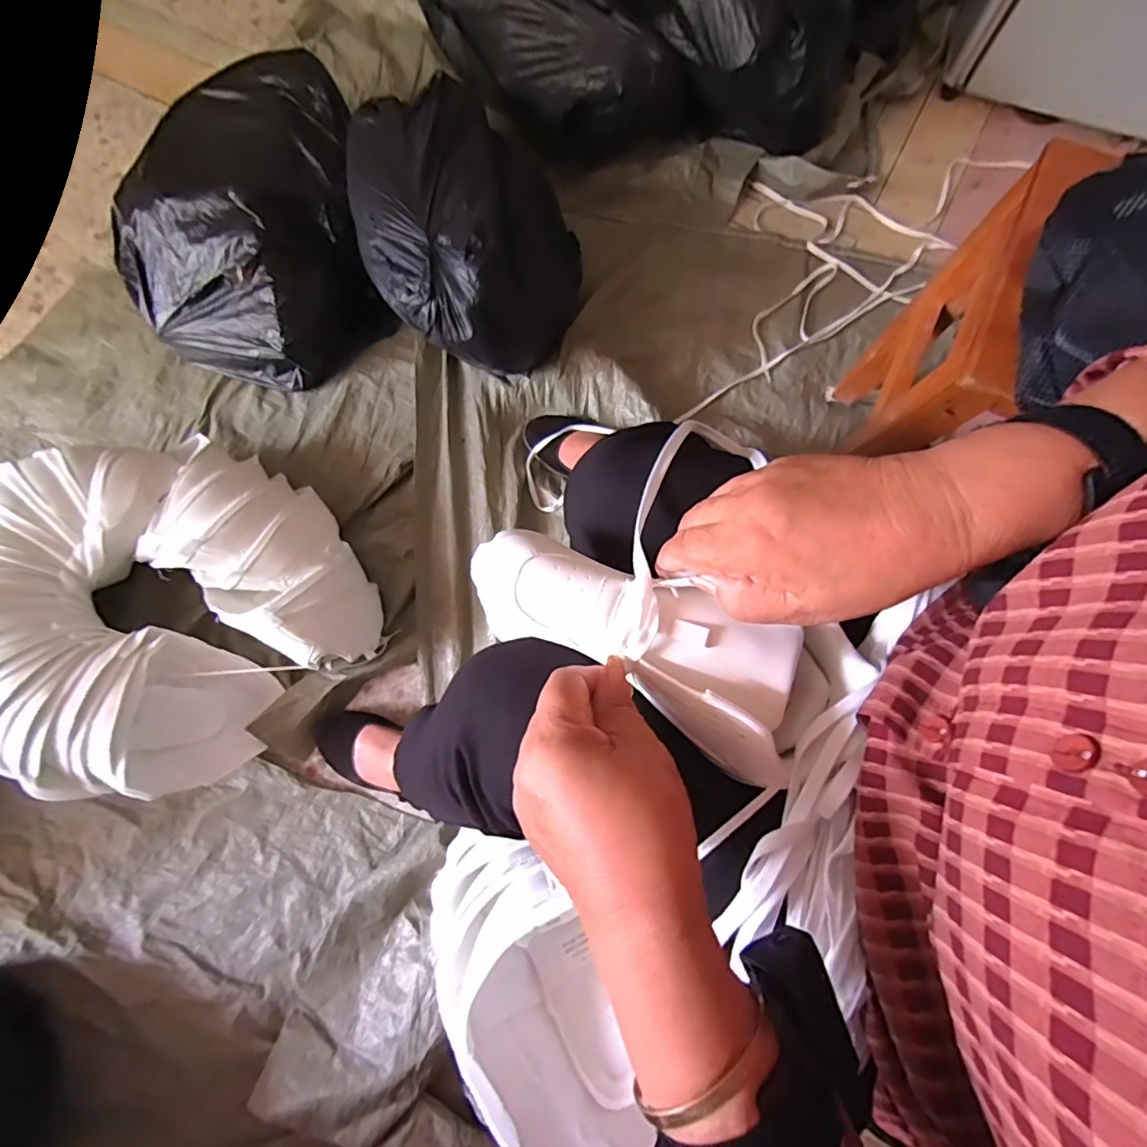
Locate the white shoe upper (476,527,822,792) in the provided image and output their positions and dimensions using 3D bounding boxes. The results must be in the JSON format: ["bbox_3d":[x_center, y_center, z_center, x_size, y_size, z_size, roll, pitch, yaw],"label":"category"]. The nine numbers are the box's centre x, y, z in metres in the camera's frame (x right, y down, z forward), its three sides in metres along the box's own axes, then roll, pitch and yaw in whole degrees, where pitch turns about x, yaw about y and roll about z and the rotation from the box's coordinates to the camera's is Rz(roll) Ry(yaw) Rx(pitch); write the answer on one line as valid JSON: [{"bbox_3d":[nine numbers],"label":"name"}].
[{"bbox_3d":[0.040,0.037,0.322,0.221,0.069,0.082,27,79,8],"label":"white shoe upper"}]

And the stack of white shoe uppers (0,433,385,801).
[{"bbox_3d":[-0.551,0.037,0.732,0.464,0.161,0.456,-41,81,-8],"label":"stack of white shoe uppers"}]

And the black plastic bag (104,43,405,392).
[{"bbox_3d":[-0.488,-0.521,0.824,0.347,0.192,0.404,-17,79,-4],"label":"black plastic bag"}]

